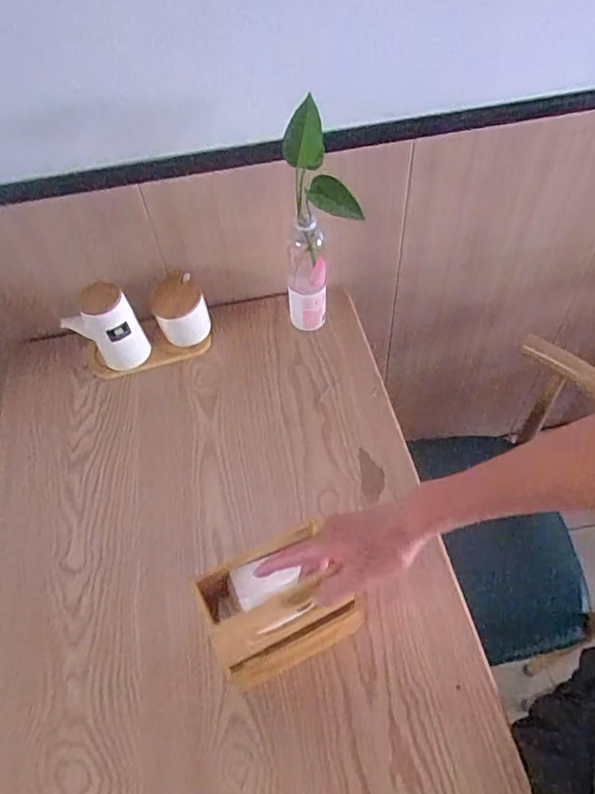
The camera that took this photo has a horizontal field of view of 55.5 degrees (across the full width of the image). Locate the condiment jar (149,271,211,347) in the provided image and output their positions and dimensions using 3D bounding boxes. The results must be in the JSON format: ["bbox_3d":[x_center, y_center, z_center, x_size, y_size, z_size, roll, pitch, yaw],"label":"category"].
[{"bbox_3d":[-0.177,-0.127,0.859,0.078,0.089,0.075,-2,54,3],"label":"condiment jar"}]

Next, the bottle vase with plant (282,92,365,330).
[{"bbox_3d":[0.036,-0.224,0.776,0.099,0.317,0.084,7,55,9],"label":"bottle vase with plant"}]

